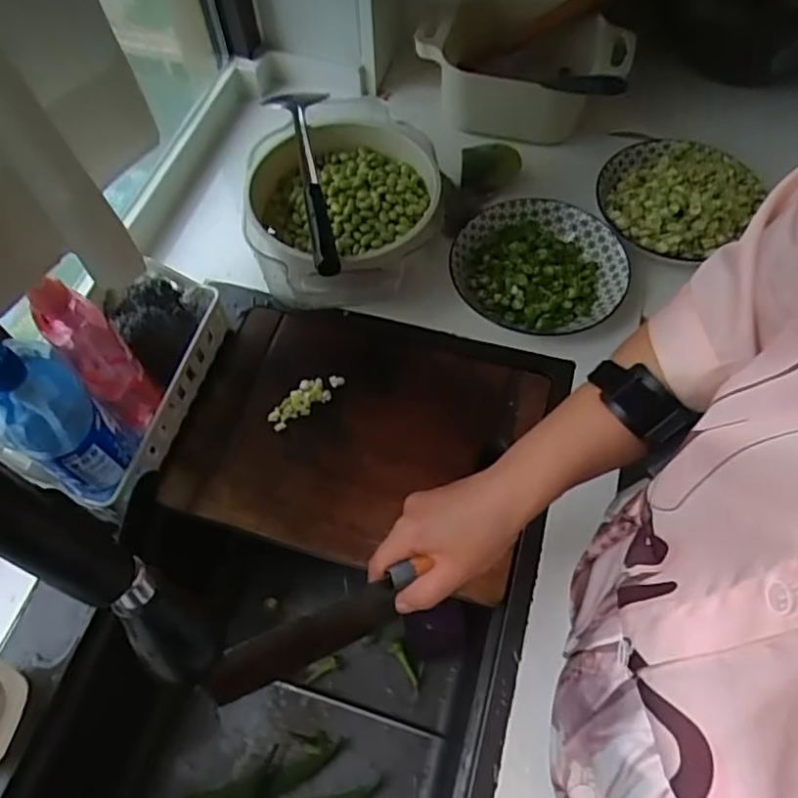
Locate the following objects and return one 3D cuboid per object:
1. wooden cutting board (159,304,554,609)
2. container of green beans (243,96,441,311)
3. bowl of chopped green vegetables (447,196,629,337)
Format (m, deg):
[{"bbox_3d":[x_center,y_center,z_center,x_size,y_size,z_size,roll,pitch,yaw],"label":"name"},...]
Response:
[{"bbox_3d":[-0.045,0.030,0.667,0.362,0.021,0.272,15,62,8],"label":"wooden cutting board"},{"bbox_3d":[-0.065,-0.224,0.734,0.214,0.117,0.257,-7,61,-4],"label":"container of green beans"},{"bbox_3d":[0.164,-0.156,0.745,0.199,0.042,0.179,1,61,1],"label":"bowl of chopped green vegetables"}]

